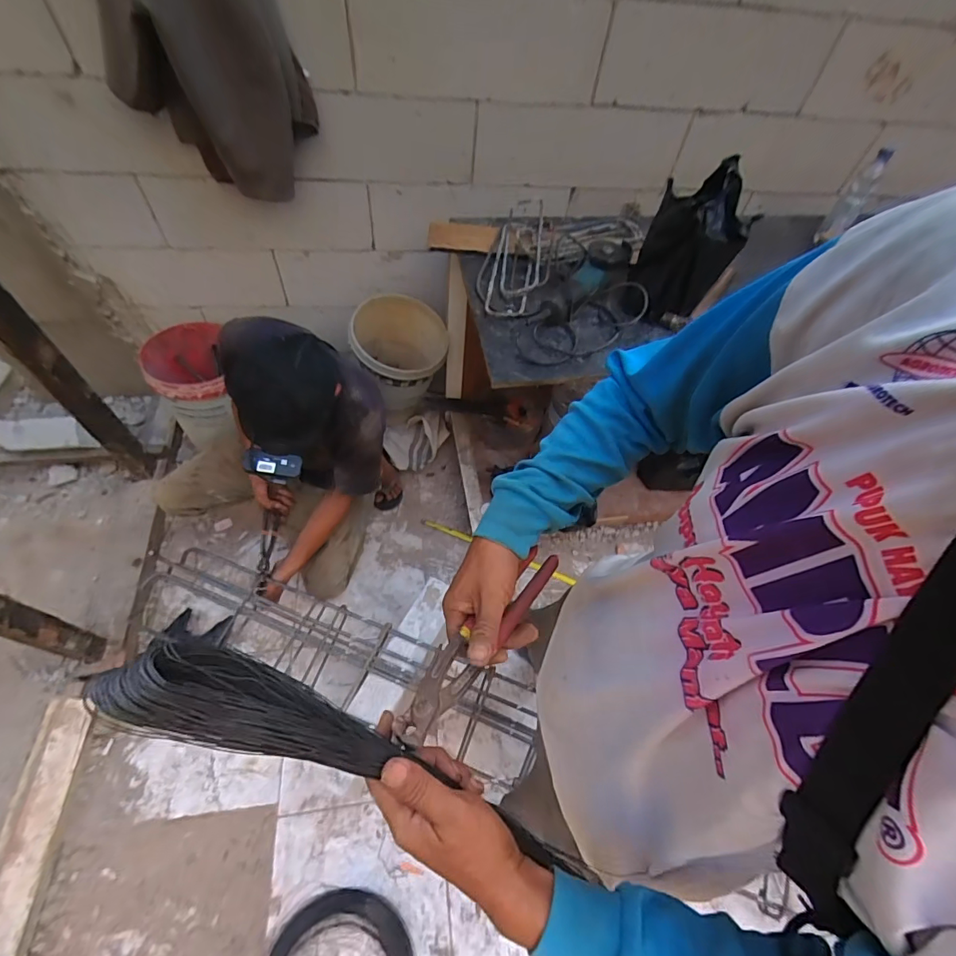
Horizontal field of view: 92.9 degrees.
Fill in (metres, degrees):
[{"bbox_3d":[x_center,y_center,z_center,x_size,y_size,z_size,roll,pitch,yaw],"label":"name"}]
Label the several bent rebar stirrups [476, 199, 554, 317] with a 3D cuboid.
[{"bbox_3d":[0.095,-0.560,1.140,0.176,0.053,0.454,1,58,13],"label":"several bent rebar stirrups"}]

